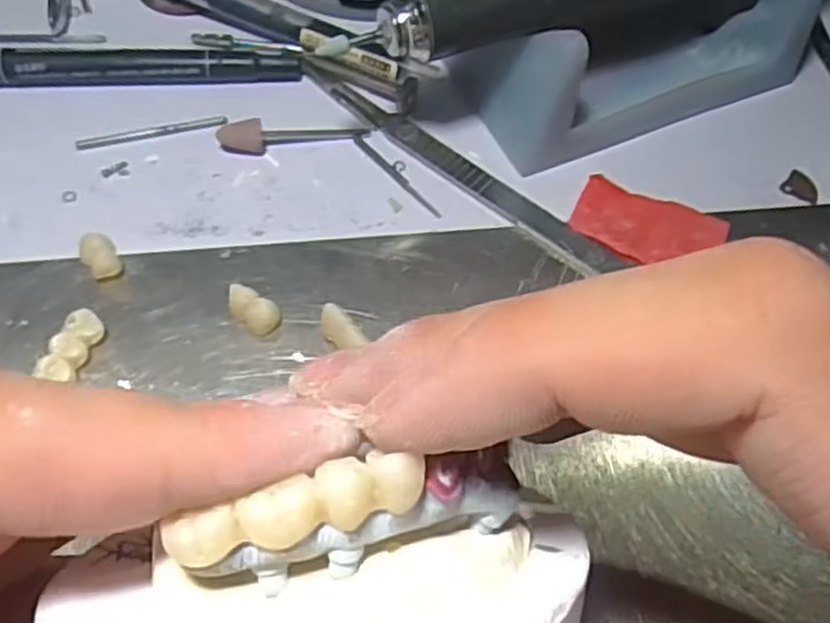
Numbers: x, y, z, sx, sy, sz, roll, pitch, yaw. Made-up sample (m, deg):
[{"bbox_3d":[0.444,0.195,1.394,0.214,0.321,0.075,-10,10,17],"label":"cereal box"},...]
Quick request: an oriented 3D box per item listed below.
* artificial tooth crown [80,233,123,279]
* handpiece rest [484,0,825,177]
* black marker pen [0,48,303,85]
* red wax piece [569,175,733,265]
[{"bbox_3d":[-0.084,-0.014,0.204,0.009,0.008,0.011,-27,66,-19],"label":"artificial tooth crown"},{"bbox_3d":[0.074,-0.079,0.233,0.104,0.042,0.026,-22,65,-16],"label":"handpiece rest"},{"bbox_3d":[-0.106,-0.074,0.234,0.138,0.011,0.012,-4,61,-7],"label":"black marker pen"},{"bbox_3d":[0.069,-0.026,0.222,0.042,0.004,0.027,25,61,9],"label":"red wax piece"}]

